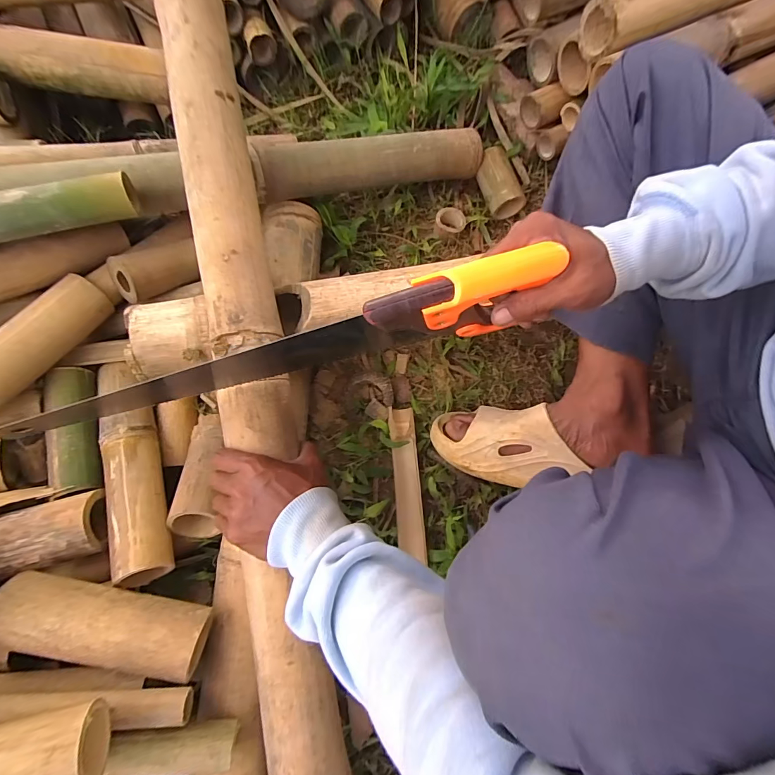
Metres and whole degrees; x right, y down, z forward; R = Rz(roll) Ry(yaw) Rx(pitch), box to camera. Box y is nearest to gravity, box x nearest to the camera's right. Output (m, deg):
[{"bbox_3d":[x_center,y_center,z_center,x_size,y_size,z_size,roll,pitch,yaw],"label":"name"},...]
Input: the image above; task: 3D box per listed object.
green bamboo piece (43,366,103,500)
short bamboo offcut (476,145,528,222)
[{"bbox_3d":[-0.383,0.047,0.486,0.056,0.042,0.160,-10,75,-1],"label":"green bamboo piece"},{"bbox_3d":[0.182,-0.337,0.654,0.056,0.044,0.104,-16,76,-2],"label":"short bamboo offcut"}]

